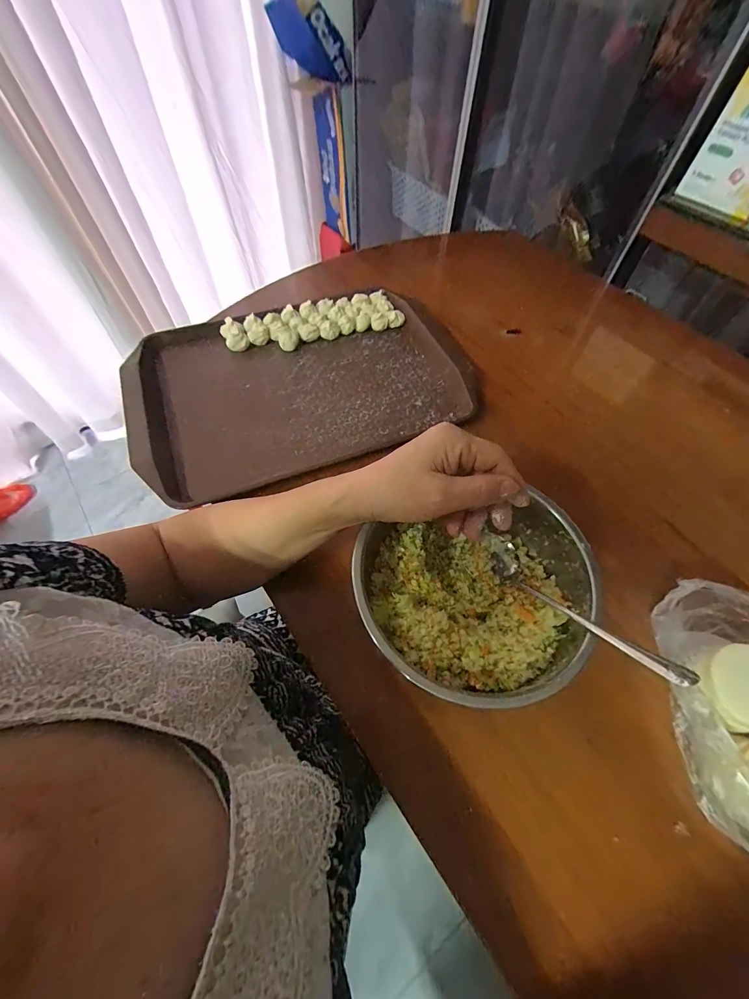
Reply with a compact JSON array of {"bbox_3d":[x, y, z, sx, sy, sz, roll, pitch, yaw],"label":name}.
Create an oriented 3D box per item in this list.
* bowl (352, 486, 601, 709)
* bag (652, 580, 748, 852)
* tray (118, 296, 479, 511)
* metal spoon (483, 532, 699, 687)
[{"bbox_3d":[0.087,0.076,0.318,0.198,0.066,0.167,-6,60,-5],"label":"bowl"},{"bbox_3d":[0.304,0.166,0.291,0.122,0.045,0.199,4,60,1],"label":"bag"},{"bbox_3d":[-0.097,-0.160,0.495,0.421,0.030,0.278,-21,64,-11],"label":"tray"},{"bbox_3d":[0.146,0.077,0.291,0.025,0.021,0.172,-29,34,-15],"label":"metal spoon"}]

